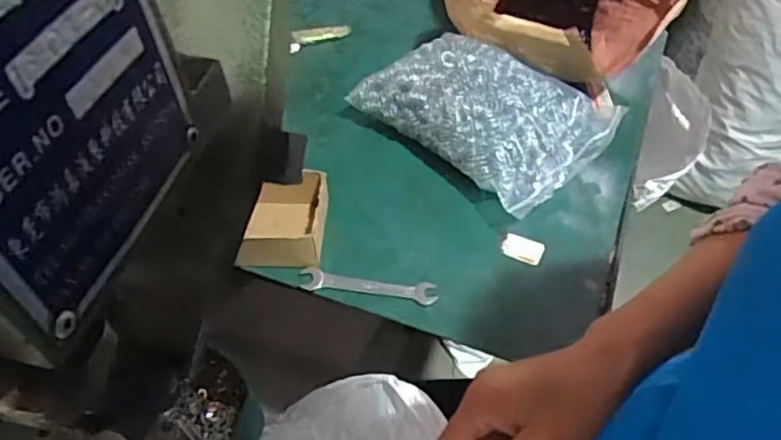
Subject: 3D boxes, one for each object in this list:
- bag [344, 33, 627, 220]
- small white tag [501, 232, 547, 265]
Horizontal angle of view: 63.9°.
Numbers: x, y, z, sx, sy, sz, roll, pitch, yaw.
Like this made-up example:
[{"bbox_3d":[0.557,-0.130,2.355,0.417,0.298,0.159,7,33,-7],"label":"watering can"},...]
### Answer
[{"bbox_3d":[0.112,-0.131,0.727,0.189,0.092,0.254,-38,57,-24],"label":"bag"},{"bbox_3d":[0.142,0.030,0.669,0.041,0.007,0.028,19,54,19],"label":"small white tag"}]

